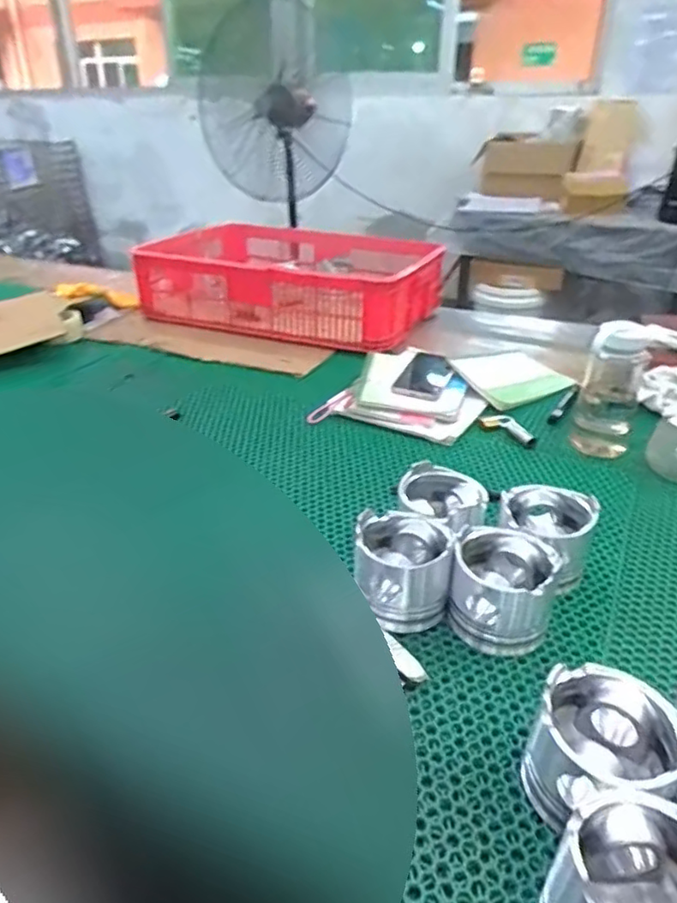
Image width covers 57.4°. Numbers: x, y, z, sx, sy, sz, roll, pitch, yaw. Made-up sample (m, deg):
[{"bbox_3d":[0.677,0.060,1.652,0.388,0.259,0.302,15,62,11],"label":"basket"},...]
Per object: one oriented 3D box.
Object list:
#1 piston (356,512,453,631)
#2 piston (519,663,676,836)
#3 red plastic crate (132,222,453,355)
[{"bbox_3d":[0.062,0.113,0.600,0.087,0.088,0.092,2,27,6],"label":"piston"},{"bbox_3d":[0.182,0.211,0.427,0.094,0.076,0.106,18,32,32],"label":"piston"},{"bbox_3d":[-0.074,-0.396,1.407,0.571,0.166,0.498,9,29,19],"label":"red plastic crate"}]

